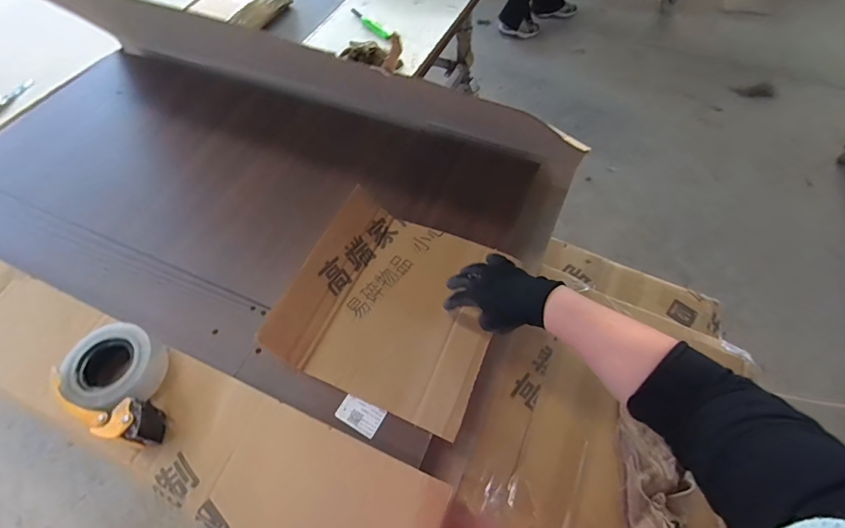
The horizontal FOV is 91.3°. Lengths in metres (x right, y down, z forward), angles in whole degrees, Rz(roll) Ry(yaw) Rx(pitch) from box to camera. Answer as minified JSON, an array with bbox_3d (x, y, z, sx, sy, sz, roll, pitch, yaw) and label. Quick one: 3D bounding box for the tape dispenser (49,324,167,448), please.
[{"bbox_3d":[-0.386,0.155,0.542,0.162,0.063,0.112,29,64,18],"label":"tape dispenser"}]

